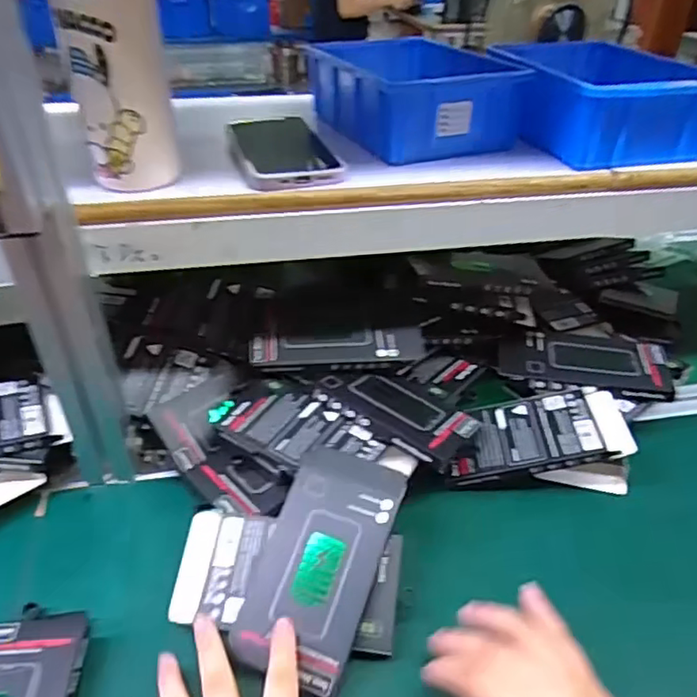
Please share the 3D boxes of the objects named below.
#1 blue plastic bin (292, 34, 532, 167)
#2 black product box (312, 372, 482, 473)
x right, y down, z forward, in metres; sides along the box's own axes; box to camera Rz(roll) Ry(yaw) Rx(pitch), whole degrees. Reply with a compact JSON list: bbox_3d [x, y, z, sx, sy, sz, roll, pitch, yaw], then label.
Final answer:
[{"bbox_3d":[0.057,-0.232,0.553,0.128,0.059,0.173,-13,38,-17],"label":"blue plastic bin"},{"bbox_3d":[0.043,0.046,0.519,0.128,0.016,0.078,22,41,27],"label":"black product box"}]

